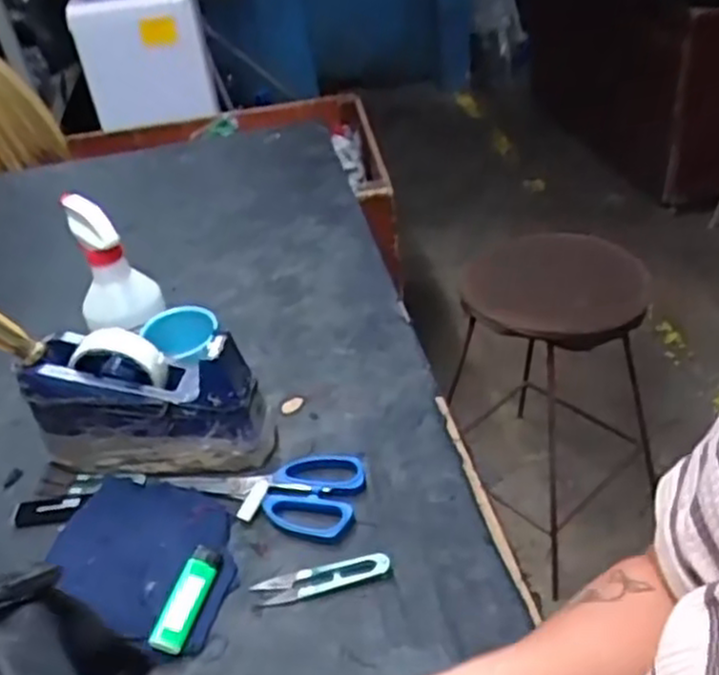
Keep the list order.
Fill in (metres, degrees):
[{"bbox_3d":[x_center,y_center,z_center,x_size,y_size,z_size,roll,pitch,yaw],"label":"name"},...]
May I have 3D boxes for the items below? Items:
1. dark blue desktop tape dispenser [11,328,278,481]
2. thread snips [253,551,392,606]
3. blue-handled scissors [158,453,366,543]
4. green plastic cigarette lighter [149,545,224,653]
[{"bbox_3d":[-0.184,0.056,0.654,0.204,0.114,0.069,-1,37,9],"label":"dark blue desktop tape dispenser"},{"bbox_3d":[-0.027,0.179,0.553,0.100,0.008,0.025,-10,36,-3],"label":"thread snips"},{"bbox_3d":[-0.080,0.121,0.632,0.171,0.011,0.087,7,39,19],"label":"blue-handled scissors"},{"bbox_3d":[-0.127,0.191,0.544,0.025,0.018,0.079,6,38,18],"label":"green plastic cigarette lighter"}]

